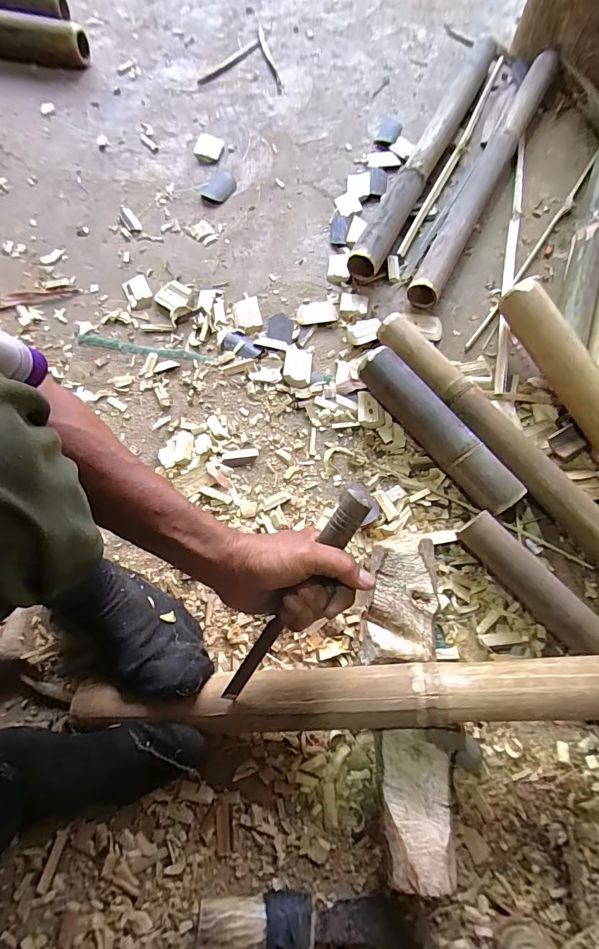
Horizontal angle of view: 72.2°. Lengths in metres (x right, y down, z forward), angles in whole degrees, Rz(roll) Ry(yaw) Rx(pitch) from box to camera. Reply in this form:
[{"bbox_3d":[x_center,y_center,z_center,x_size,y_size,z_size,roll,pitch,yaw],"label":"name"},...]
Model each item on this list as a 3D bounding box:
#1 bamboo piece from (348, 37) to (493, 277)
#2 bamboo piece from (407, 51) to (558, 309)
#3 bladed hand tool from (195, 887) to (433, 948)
[{"bbox_3d":[0.234,-0.591,0.738,0.061,0.055,0.621,26,73,7],"label":"bamboo piece"},{"bbox_3d":[0.331,-0.532,0.717,0.047,0.058,0.610,27,74,8],"label":"bamboo piece"},{"bbox_3d":[0.019,0.444,0.399,0.231,0.043,0.057,5,72,1],"label":"bladed hand tool"}]

